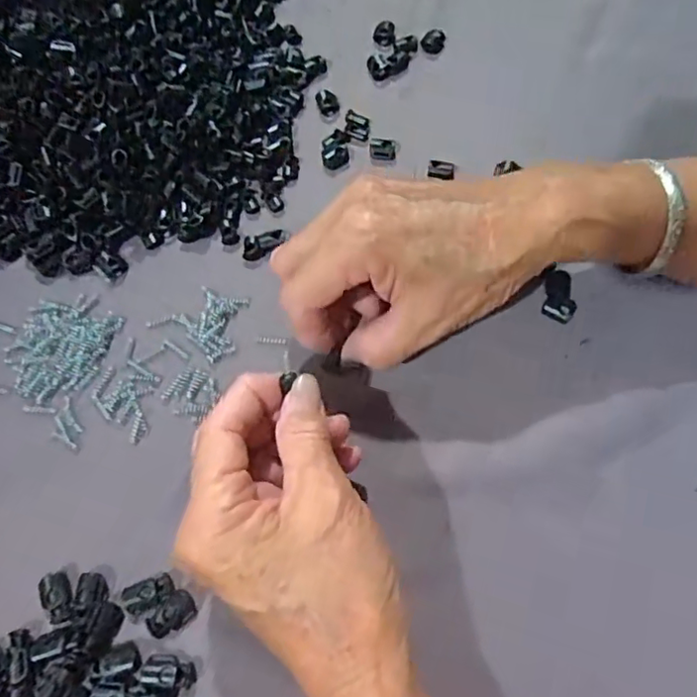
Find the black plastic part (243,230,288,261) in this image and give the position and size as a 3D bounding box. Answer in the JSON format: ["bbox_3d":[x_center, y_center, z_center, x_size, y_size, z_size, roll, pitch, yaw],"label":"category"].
[{"bbox_3d":[-0.046,-0.058,0.336,0.025,0.007,0.014,-19,67,-7],"label":"black plastic part"}]

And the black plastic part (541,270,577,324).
[{"bbox_3d":[0.110,-0.027,0.317,0.017,0.012,0.024,6,67,4],"label":"black plastic part"}]

